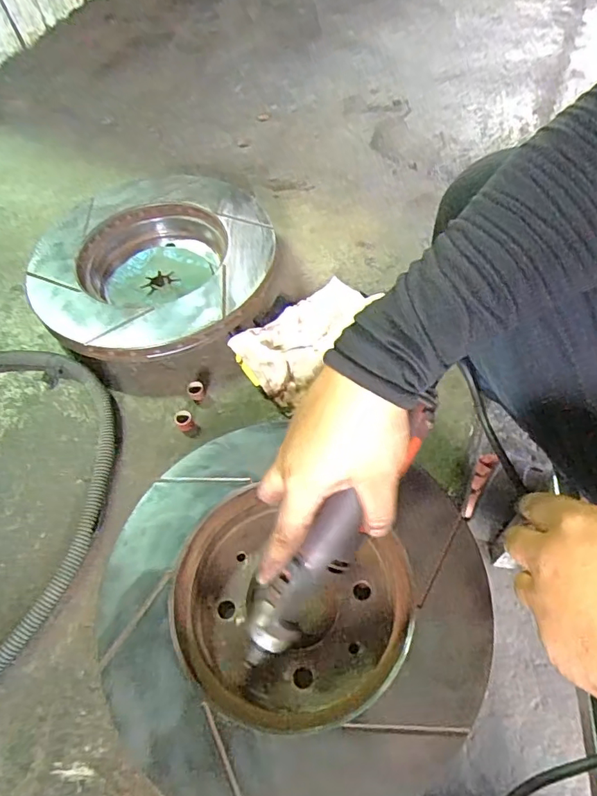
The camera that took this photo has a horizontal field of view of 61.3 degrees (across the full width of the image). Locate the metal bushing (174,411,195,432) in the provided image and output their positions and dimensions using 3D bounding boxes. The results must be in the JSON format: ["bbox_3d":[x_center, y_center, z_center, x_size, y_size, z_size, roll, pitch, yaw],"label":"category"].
[{"bbox_3d":[-0.104,0.021,0.458,0.015,0.012,0.018,-27,59,-13],"label":"metal bushing"}]

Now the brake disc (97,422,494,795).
[{"bbox_3d":[-0.008,0.146,0.346,0.247,0.045,0.229,-2,57,3],"label":"brake disc"}]

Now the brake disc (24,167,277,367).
[{"bbox_3d":[-0.151,-0.137,0.541,0.242,0.050,0.242,-2,57,3],"label":"brake disc"}]

